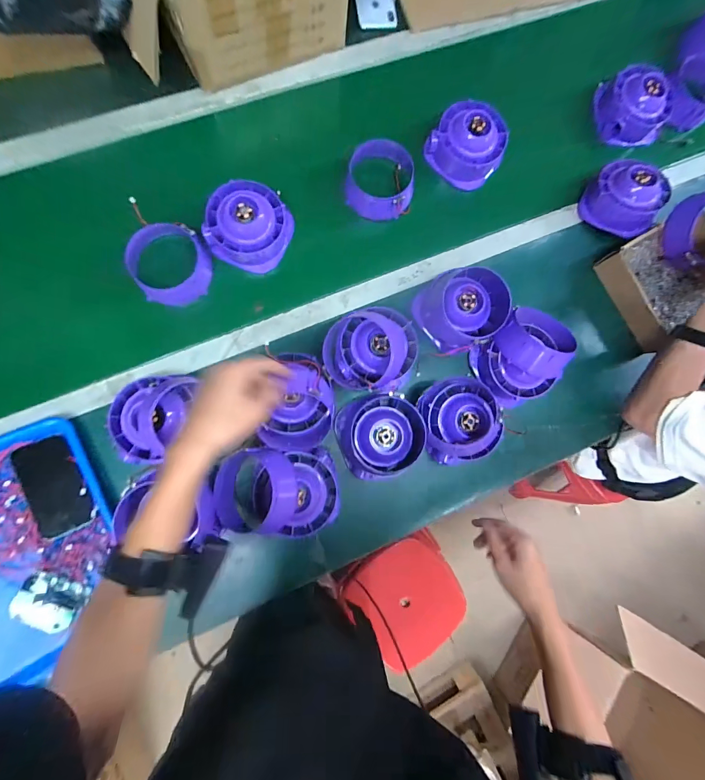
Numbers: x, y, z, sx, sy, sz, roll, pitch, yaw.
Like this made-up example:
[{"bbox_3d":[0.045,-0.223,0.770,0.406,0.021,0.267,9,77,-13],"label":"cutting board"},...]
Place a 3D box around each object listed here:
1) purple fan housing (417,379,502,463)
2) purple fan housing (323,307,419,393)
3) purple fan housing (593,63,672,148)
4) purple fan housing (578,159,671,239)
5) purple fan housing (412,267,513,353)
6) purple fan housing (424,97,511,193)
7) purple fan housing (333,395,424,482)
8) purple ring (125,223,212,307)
[{"bbox_3d":[0.181,0.050,0.604,0.122,0.063,0.136,-15,86,-7],"label":"purple fan housing"},{"bbox_3d":[0.030,-0.065,0.609,0.153,0.068,0.140,4,84,-5],"label":"purple fan housing"},{"bbox_3d":[0.575,-0.577,0.726,0.128,0.072,0.122,-15,86,-7],"label":"purple fan housing"},{"bbox_3d":[0.512,-0.360,0.681,0.132,0.077,0.109,39,82,-1],"label":"purple fan housing"},{"bbox_3d":[0.189,-0.142,0.620,0.136,0.079,0.133,-22,87,-7],"label":"purple fan housing"},{"bbox_3d":[0.216,-0.460,0.670,0.135,0.068,0.130,40,82,-1],"label":"purple fan housing"},{"bbox_3d":[0.048,0.075,0.586,0.138,0.070,0.132,1,84,-6],"label":"purple fan housing"},{"bbox_3d":[-0.305,-0.212,0.608,0.128,0.055,0.123,1,84,-6],"label":"purple ring"}]

